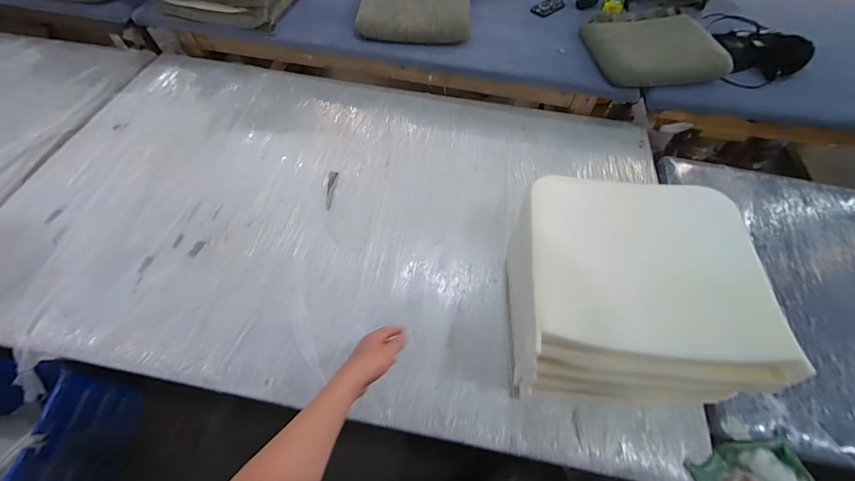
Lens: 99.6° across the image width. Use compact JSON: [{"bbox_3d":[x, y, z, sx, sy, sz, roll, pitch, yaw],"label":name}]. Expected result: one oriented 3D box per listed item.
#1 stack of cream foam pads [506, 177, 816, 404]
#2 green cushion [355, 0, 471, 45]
[{"bbox_3d":[0.437,0.102,0.834,0.474,0.301,0.451,2,57,1],"label":"stack of cream foam pads"},{"bbox_3d":[-0.052,-0.927,1.453,0.467,0.098,0.341,-3,57,-2],"label":"green cushion"}]

